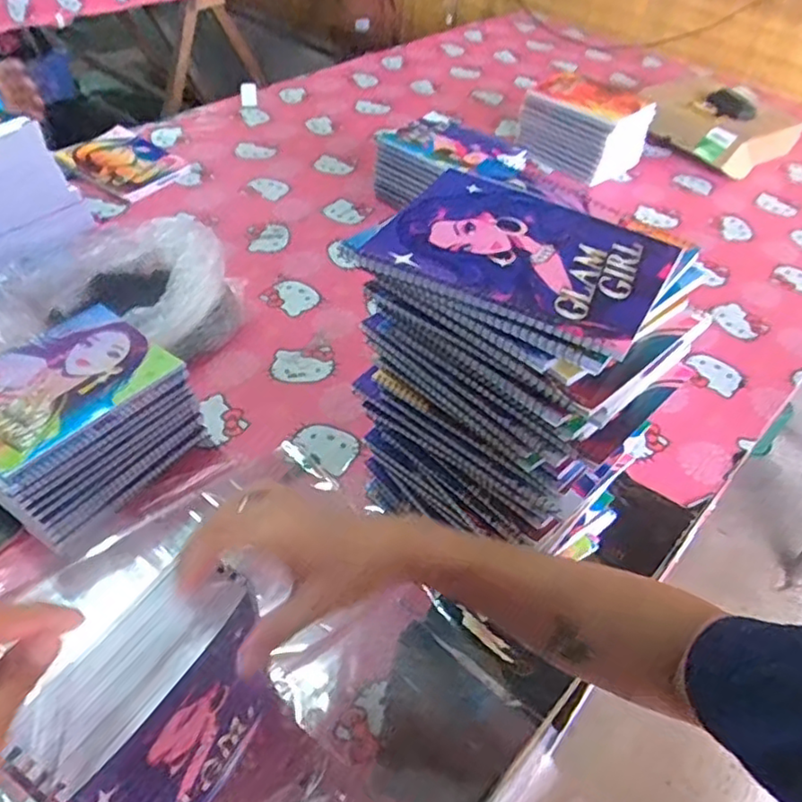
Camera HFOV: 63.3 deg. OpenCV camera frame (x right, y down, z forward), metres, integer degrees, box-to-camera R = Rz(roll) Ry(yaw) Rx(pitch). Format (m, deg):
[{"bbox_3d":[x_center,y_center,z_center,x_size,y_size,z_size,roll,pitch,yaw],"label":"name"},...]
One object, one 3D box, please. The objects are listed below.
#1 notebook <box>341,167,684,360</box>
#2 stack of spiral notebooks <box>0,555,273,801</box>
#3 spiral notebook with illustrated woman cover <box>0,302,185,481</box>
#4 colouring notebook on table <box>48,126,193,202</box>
[{"bbox_3d":[0.090,-0.111,0.474,0.193,0.012,0.160,25,50,17],"label":"notebook"},{"bbox_3d":[-0.159,0.217,0.452,0.062,0.212,0.152,29,51,20],"label":"stack of spiral notebooks"},{"bbox_3d":[-0.347,-0.021,0.662,0.151,0.011,0.199,33,53,23],"label":"spiral notebook with illustrated woman cover"},{"bbox_3d":[-0.509,-0.434,1.174,0.235,0.019,0.177,30,51,21],"label":"colouring notebook on table"}]

